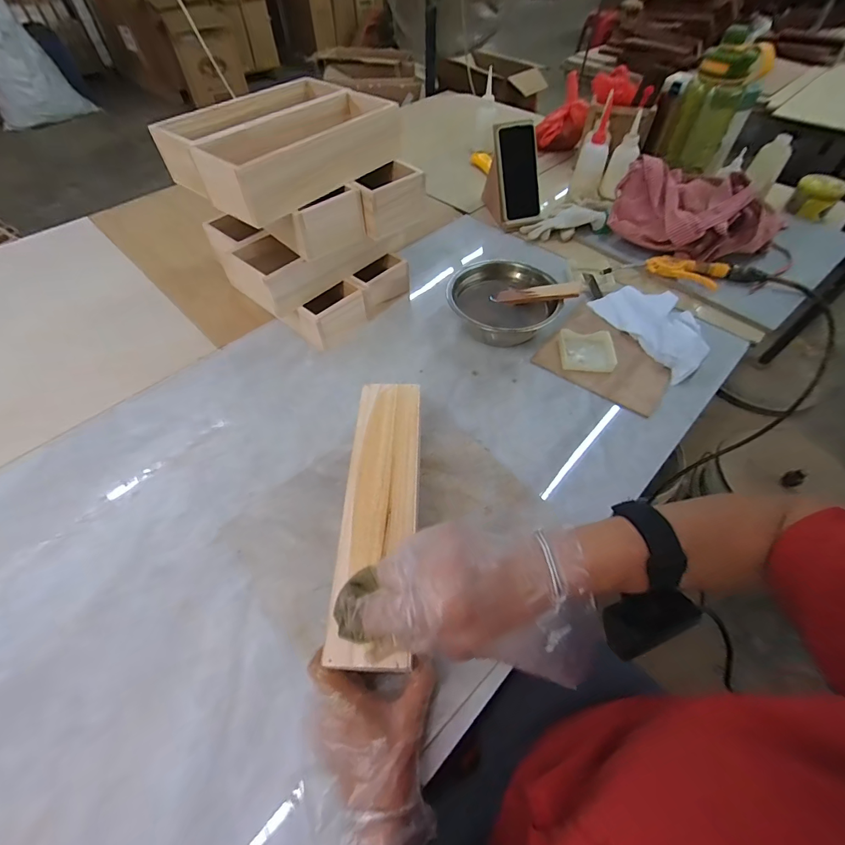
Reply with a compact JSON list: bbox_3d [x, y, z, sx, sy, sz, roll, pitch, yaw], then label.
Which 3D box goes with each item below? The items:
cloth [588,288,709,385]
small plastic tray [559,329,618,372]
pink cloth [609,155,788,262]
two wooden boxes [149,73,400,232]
[{"bbox_3d":[0.374,-0.158,0.620,0.102,0.034,0.194,-20,56,-13],"label":"cloth"},{"bbox_3d":[0.250,-0.107,0.590,0.079,0.023,0.070,0,54,1],"label":"small plastic tray"},{"bbox_3d":[0.519,-0.386,0.736,0.295,0.111,0.166,8,55,6],"label":"pink cloth"},{"bbox_3d":[-0.190,-0.394,0.551,0.215,0.064,0.285,36,63,23],"label":"two wooden boxes"}]

